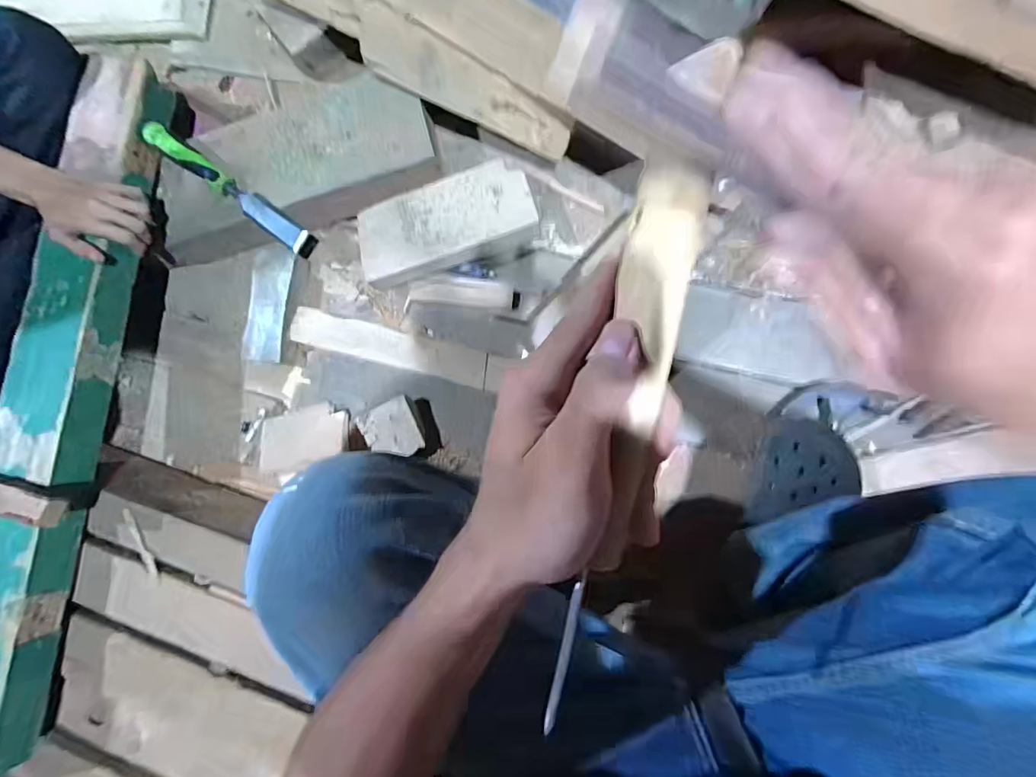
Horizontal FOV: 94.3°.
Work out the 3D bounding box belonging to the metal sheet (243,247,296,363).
[{"bbox_3d":[-0.364,-0.122,0.699,0.059,0.009,0.164,8,92,5],"label":"metal sheet"}]

